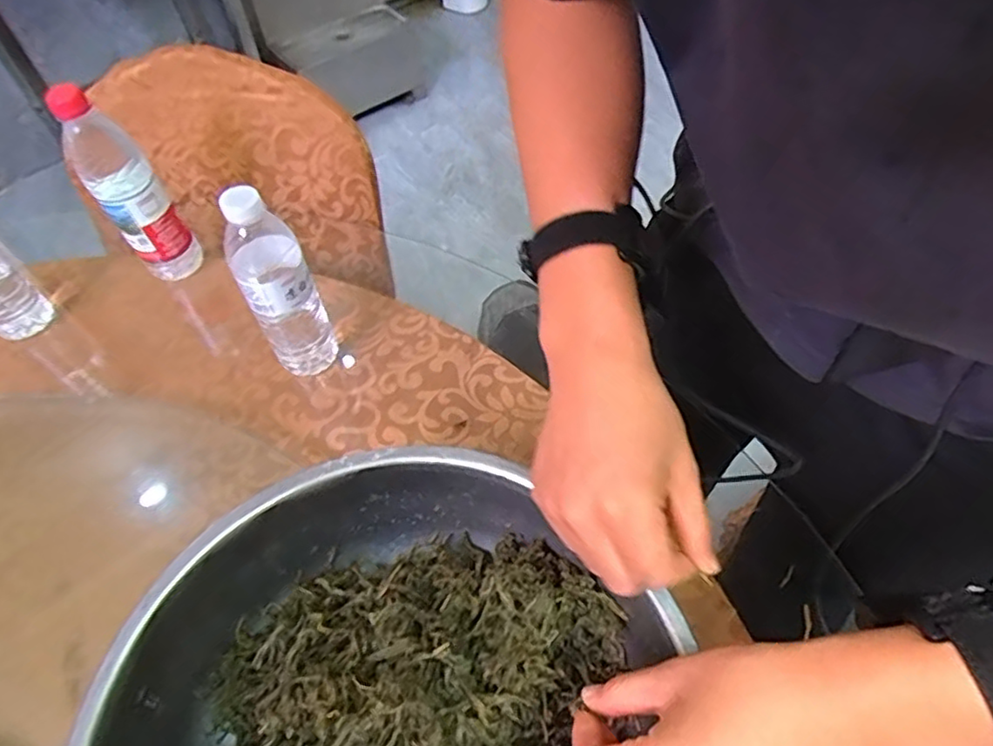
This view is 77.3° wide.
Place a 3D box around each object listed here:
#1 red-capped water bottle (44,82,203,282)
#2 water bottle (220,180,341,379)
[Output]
[{"bbox_3d":[-0.390,-0.192,0.661,0.066,0.231,0.074,-33,60,-20],"label":"red-capped water bottle"},{"bbox_3d":[-0.203,-0.078,0.585,0.064,0.217,0.056,-25,58,-15],"label":"water bottle"}]

